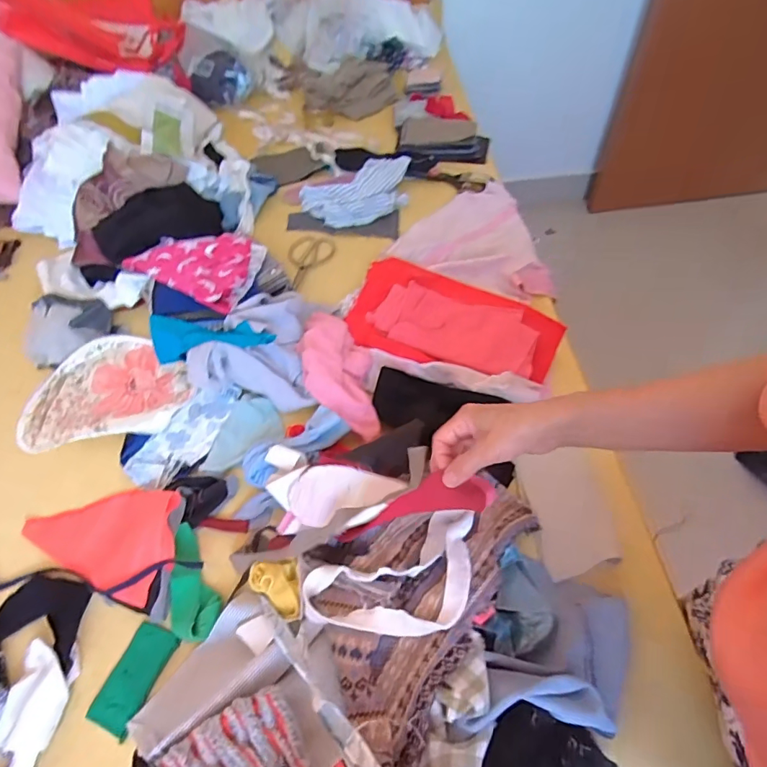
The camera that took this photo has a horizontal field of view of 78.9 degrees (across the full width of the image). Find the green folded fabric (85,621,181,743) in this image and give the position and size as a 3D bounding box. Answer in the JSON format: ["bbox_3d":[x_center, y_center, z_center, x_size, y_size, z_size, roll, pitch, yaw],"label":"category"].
[{"bbox_3d":[-0.280,0.331,0.526,0.054,0.011,0.102,18,57,16],"label":"green folded fabric"}]

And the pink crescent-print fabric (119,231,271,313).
[{"bbox_3d":[-0.317,-0.223,0.820,0.237,0.014,0.165,26,60,21],"label":"pink crescent-print fabric"}]

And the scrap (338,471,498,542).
[{"bbox_3d":[0.025,0.128,0.479,0.173,0.049,0.028,-21,51,18],"label":"scrap"}]

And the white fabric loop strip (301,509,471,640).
[{"bbox_3d":[0.021,0.219,0.506,0.206,0.051,0.114,-24,55,-13],"label":"white fabric loop strip"}]

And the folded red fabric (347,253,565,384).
[{"bbox_3d":[0.110,-0.103,0.777,0.341,0.028,0.215,24,59,20],"label":"folded red fabric"}]

